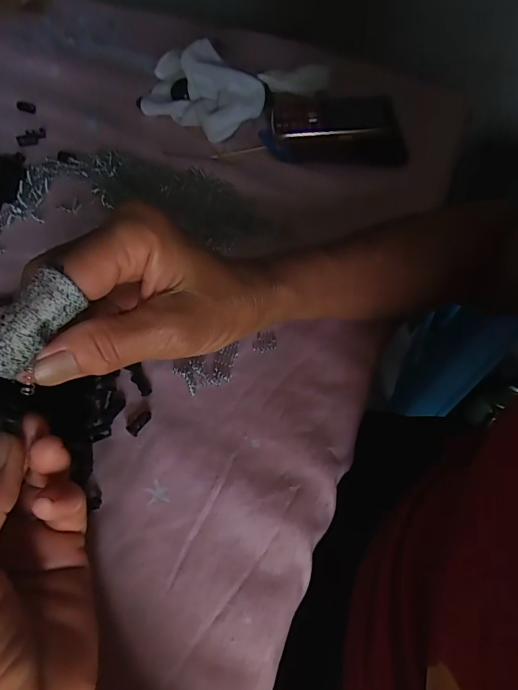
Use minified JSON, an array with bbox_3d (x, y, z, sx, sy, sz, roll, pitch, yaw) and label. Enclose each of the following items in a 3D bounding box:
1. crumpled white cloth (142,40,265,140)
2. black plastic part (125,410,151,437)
[{"bbox_3d":[-0.071,-0.271,0.437,0.157,0.059,0.063,30,61,16],"label":"crumpled white cloth"},{"bbox_3d":[-0.076,0.049,0.263,0.008,0.004,0.017,28,60,15],"label":"black plastic part"}]

